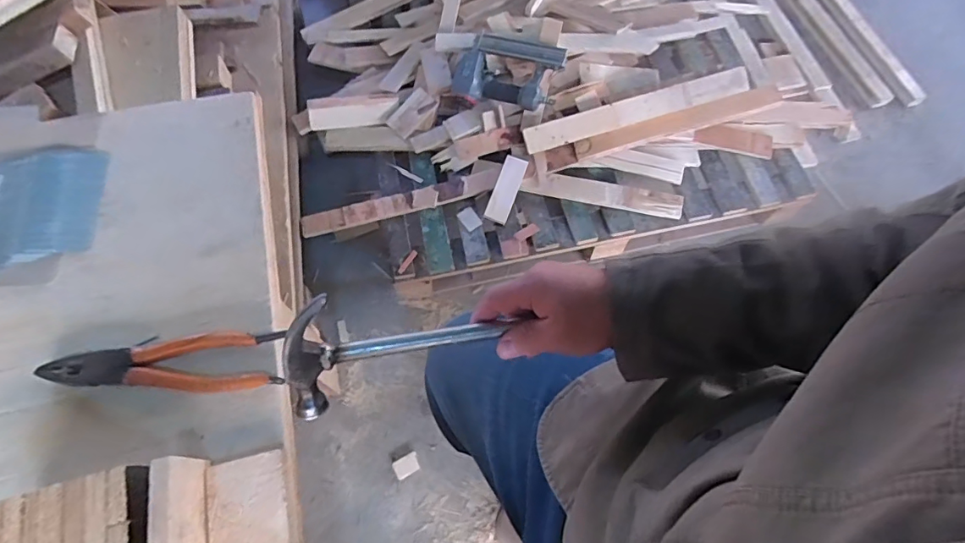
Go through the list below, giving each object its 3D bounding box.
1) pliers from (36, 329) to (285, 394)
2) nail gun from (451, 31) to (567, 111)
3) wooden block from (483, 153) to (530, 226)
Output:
[{"bbox_3d":[-0.274,0.081,0.429,0.196,0.019,0.052,-4,66,-3],"label":"pliers"},{"bbox_3d":[0.058,-0.452,1.108,0.231,0.065,0.143,13,66,4],"label":"nail gun"},{"bbox_3d":[0.053,-0.181,1.097,0.053,0.012,0.149,21,90,-9],"label":"wooden block"}]

